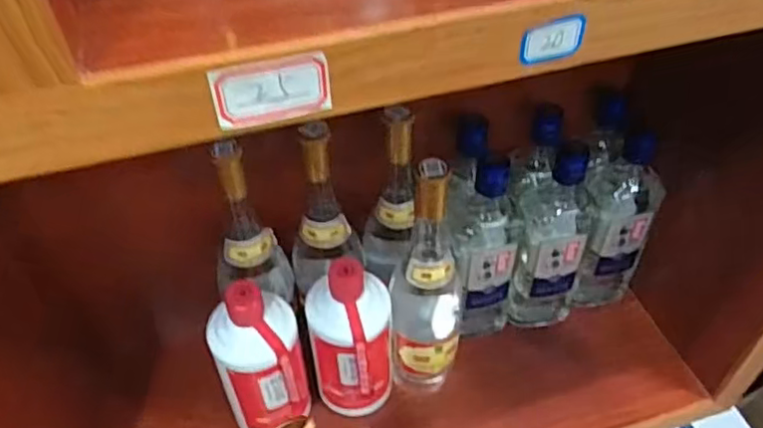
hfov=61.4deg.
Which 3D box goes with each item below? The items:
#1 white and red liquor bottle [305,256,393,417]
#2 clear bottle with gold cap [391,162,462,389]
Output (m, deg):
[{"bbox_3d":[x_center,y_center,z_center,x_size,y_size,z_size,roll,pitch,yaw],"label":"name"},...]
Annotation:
[{"bbox_3d":[-0.027,0.120,0.593,0.075,0.184,0.063,-3,46,-1],"label":"white and red liquor bottle"},{"bbox_3d":[0.044,0.068,0.588,0.065,0.269,0.058,5,46,6],"label":"clear bottle with gold cap"}]

